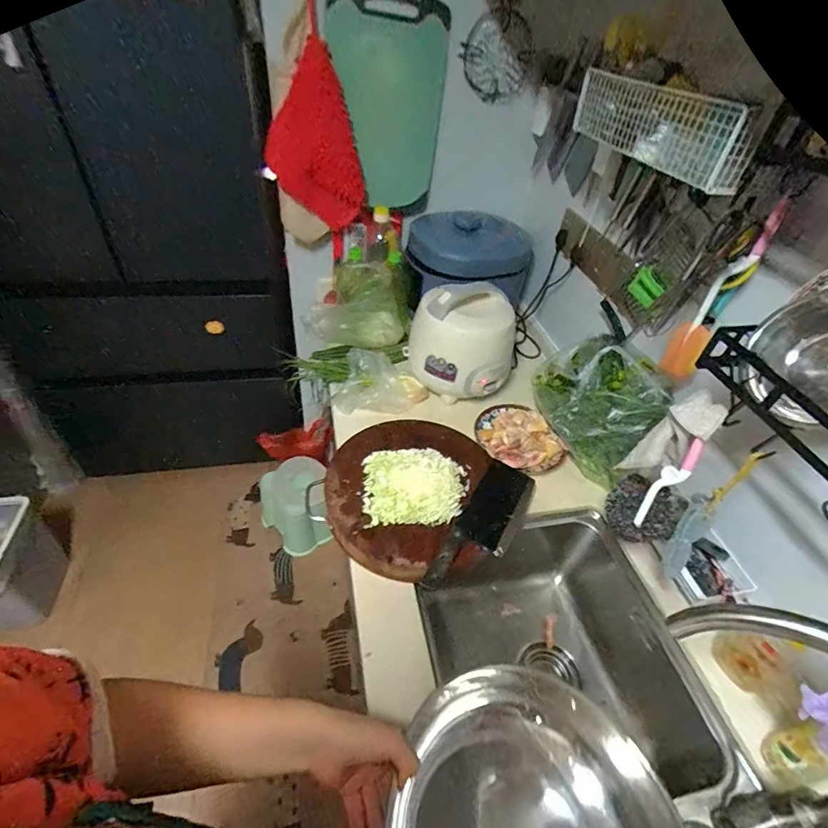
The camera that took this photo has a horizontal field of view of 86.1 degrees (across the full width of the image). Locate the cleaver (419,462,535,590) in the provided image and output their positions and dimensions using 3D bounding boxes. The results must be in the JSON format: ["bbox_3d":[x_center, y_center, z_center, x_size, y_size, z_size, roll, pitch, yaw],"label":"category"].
[{"bbox_3d":[0.122,0.184,0.746,0.098,0.034,0.296,27,47,20],"label":"cleaver"}]

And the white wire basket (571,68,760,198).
[{"bbox_3d":[0.336,-0.415,0.640,0.052,0.092,0.343,-5,45,-13],"label":"white wire basket"}]

